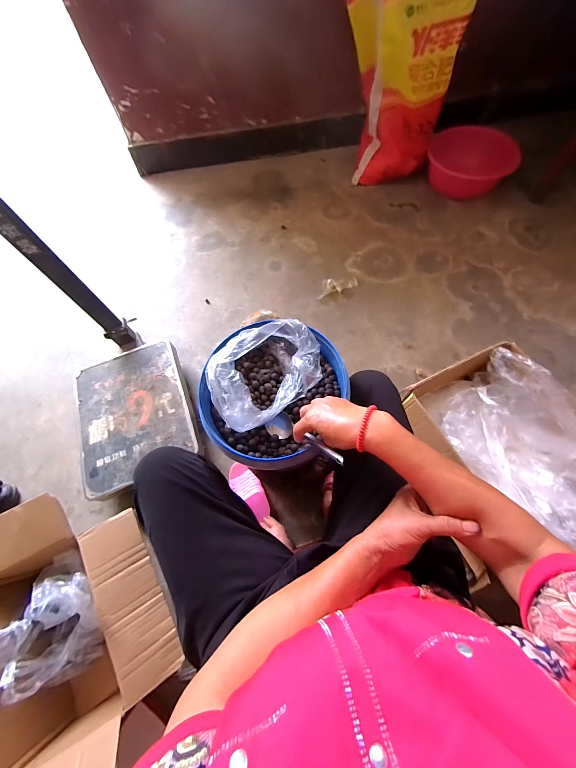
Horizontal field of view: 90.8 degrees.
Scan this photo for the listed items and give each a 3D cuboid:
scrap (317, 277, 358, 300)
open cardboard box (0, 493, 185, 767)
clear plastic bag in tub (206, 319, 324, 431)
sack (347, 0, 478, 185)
[{"bbox_3d":[0.189,-0.380,1.085,0.171,0.040,0.058,-17,67,-5],"label":"scrap"},{"bbox_3d":[-0.474,0.527,0.610,0.442,0.238,0.519,-25,68,-8],"label":"open cardboard box"},{"bbox_3d":[-0.045,-0.021,0.491,0.187,0.121,0.133,-38,70,-13],"label":"clear plastic bag in tub"},{"bbox_3d":[0.398,-1.111,1.091,0.367,0.578,0.228,-7,67,0],"label":"sack"}]

